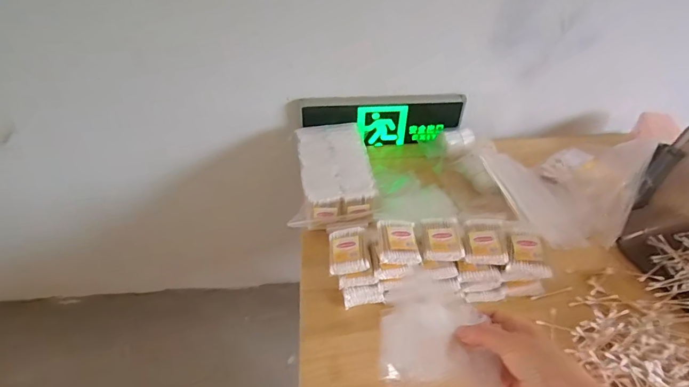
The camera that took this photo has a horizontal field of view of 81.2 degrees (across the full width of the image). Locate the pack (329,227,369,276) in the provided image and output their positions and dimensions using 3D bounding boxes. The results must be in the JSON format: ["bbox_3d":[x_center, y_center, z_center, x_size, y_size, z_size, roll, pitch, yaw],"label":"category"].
[{"bbox_3d":[0.006,0.083,0.598,0.056,0.015,0.075,-3,43,-3],"label":"pack"}]

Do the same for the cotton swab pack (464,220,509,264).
[{"bbox_3d":[0.205,0.069,0.583,0.055,0.016,0.071,6,44,7],"label":"cotton swab pack"}]

